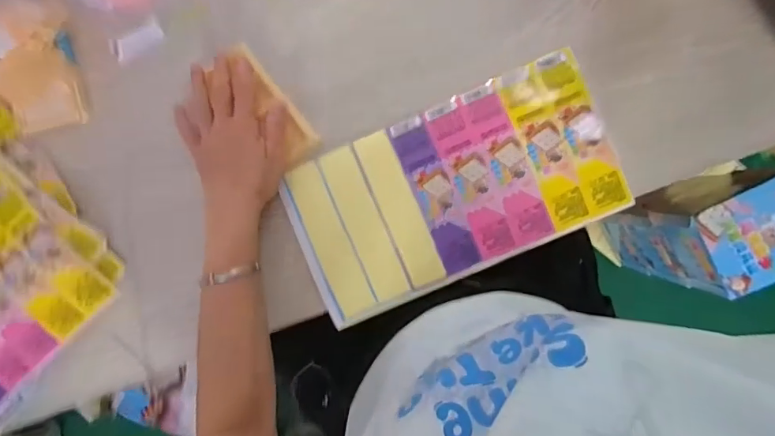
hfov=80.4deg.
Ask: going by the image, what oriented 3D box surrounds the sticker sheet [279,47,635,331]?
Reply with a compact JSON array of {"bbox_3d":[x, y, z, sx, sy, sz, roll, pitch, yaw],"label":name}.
[{"bbox_3d":[0.066,-0.029,0.469,0.321,0.013,0.166,-24,91,5],"label":"sticker sheet"}]

